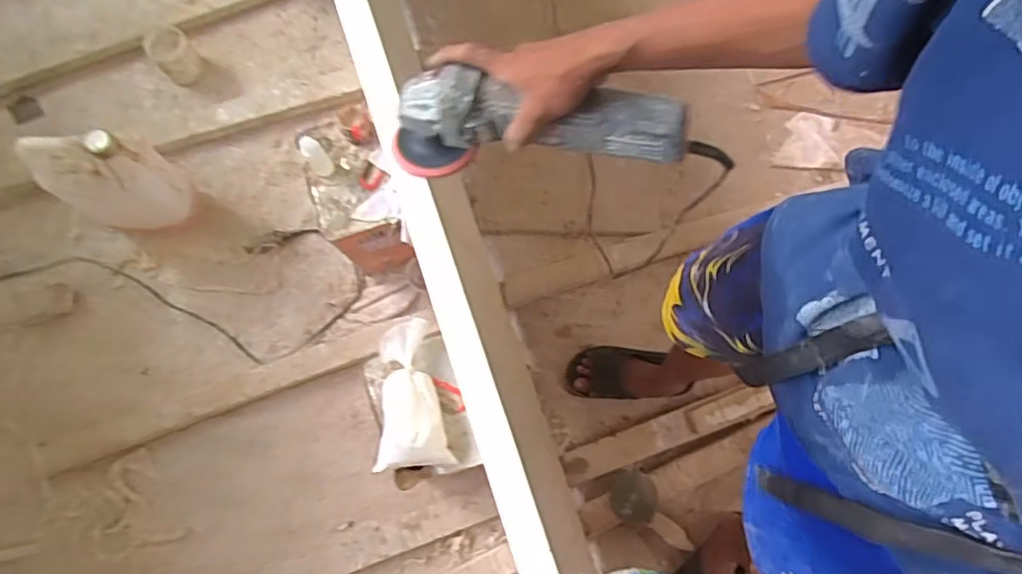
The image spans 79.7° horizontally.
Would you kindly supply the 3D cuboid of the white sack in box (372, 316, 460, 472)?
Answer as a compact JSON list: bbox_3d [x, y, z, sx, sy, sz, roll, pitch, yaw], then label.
[{"bbox_3d":[-0.165,0.175,1.010,0.122,0.051,0.244,-5,76,-3],"label":"white sack in box"}]

